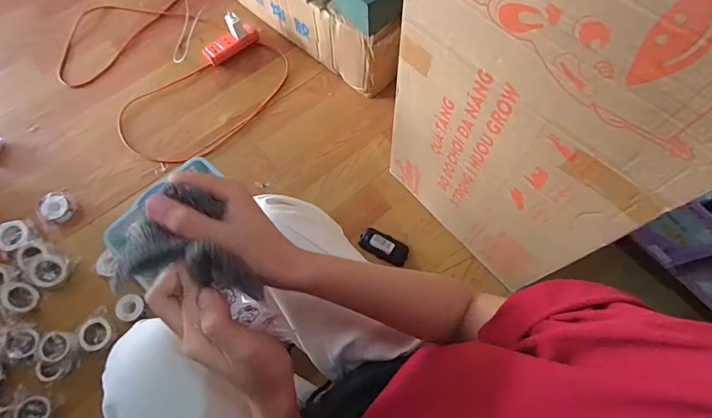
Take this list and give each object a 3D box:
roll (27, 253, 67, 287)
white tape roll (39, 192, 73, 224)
[{"bbox_3d":[-0.626,0.123,0.787,0.072,0.022,0.062,15,71,4],"label":"roll"},{"bbox_3d":[-0.648,-0.002,0.841,0.058,0.034,0.055,0,70,-1],"label":"white tape roll"}]

